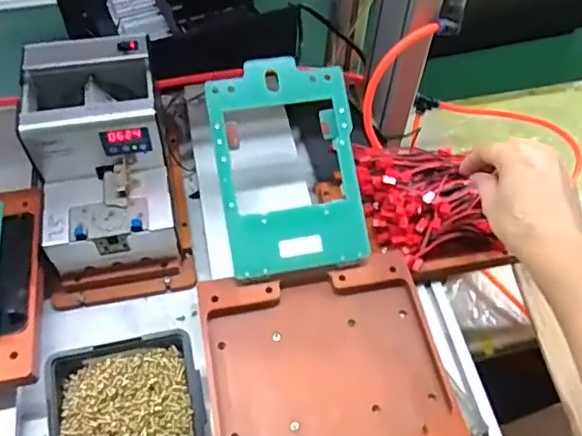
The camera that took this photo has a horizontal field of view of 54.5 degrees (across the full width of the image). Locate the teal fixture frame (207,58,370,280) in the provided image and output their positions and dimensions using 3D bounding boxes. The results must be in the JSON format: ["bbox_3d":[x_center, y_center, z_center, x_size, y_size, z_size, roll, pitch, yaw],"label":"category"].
[{"bbox_3d":[-0.002,-0.050,0.536,0.129,0.013,0.199,-7,85,-9],"label":"teal fixture frame"}]

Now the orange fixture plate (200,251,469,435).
[{"bbox_3d":[0.031,0.134,0.487,0.196,0.024,0.189,-8,57,-8],"label":"orange fixture plate"}]

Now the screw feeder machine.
[{"bbox_3d":[-0.188,-0.066,0.572,0.120,0.125,0.201,-8,57,-7],"label":"screw feeder machine"}]

